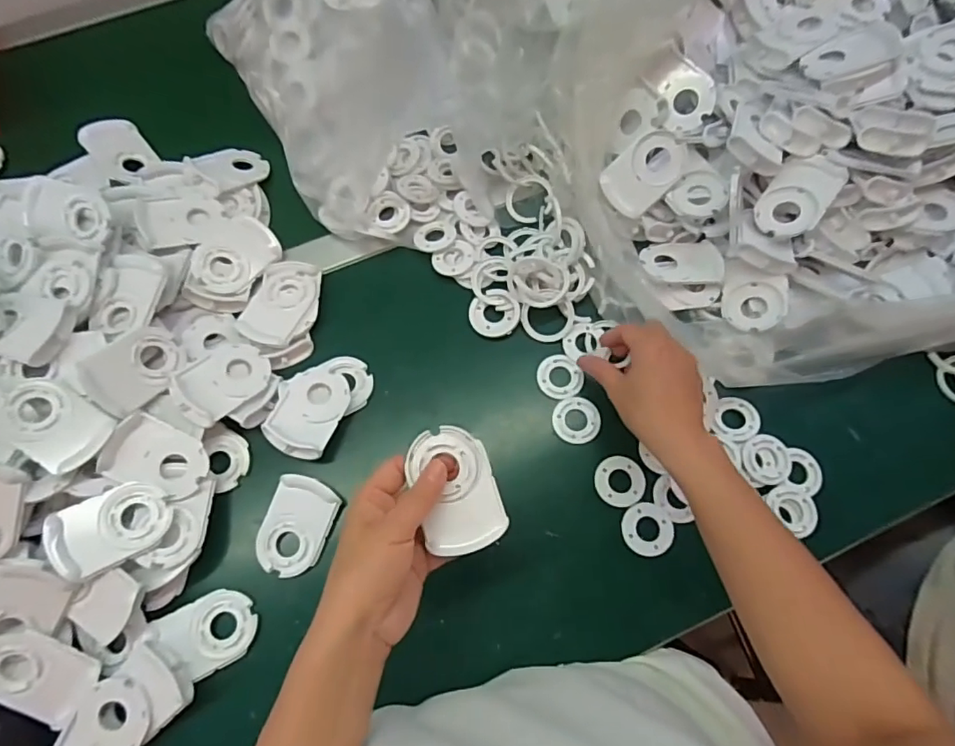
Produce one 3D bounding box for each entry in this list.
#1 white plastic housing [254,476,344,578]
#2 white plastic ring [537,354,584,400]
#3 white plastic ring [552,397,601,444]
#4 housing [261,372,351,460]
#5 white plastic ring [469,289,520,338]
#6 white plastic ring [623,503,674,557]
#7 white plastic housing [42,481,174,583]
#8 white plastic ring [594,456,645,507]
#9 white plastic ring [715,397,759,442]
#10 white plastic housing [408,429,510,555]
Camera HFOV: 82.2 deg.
[{"bbox_3d":[-0.160,0.135,0.483,0.060,0.010,0.081,20,72,6],"label":"white plastic housing"},{"bbox_3d":[0.081,0.004,0.532,0.044,0.007,0.044,0,71,0],"label":"white plastic ring"},{"bbox_3d":[0.094,0.044,0.517,0.043,0.004,0.044,0,71,0],"label":"white plastic ring"},{"bbox_3d":[-0.155,0.037,0.510,0.058,0.029,0.082,19,72,6],"label":"housing"},{"bbox_3d":[0.017,-0.061,0.548,0.050,0.008,0.049,-1,76,6],"label":"white plastic ring"},{"bbox_3d":[0.150,0.138,0.483,0.043,0.004,0.044,0,71,0],"label":"white plastic ring"},{"bbox_3d":[-0.294,0.123,0.440,0.082,0.016,0.060,-29,81,-32],"label":"white plastic housing"},{"bbox_3d":[0.130,0.098,0.497,0.044,0.004,0.044,0,71,0],"label":"white plastic ring"},{"bbox_3d":[0.243,0.045,0.514,0.038,0.011,0.041,0,71,0],"label":"white plastic ring"},{"bbox_3d":[-0.015,0.079,0.373,0.055,0.016,0.082,-18,73,-7],"label":"white plastic housing"}]

